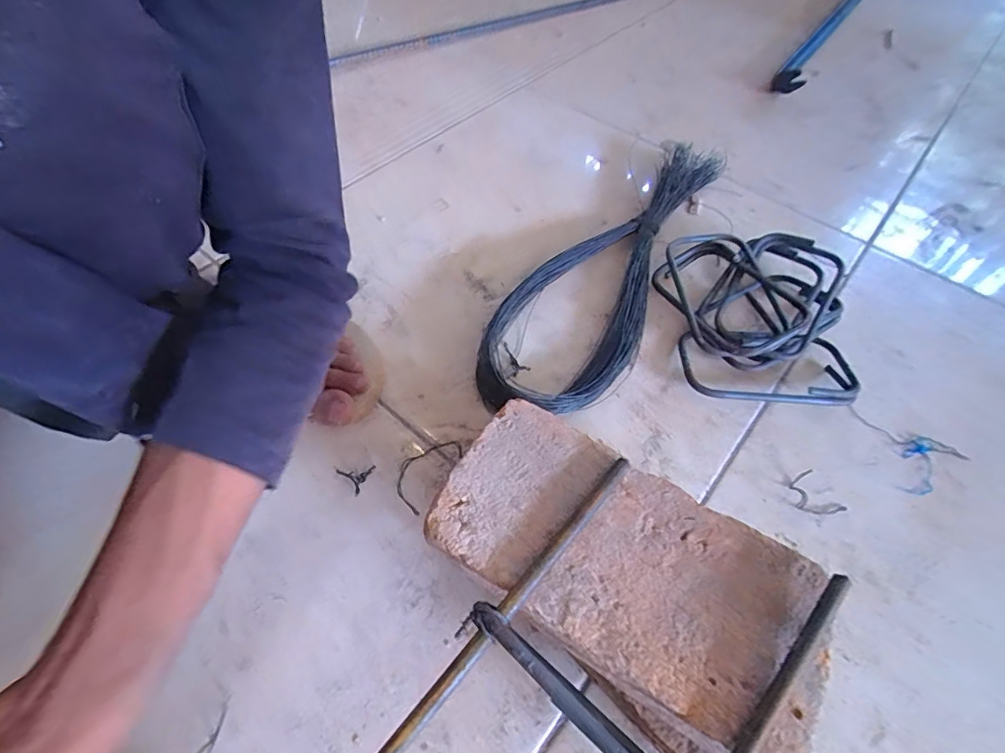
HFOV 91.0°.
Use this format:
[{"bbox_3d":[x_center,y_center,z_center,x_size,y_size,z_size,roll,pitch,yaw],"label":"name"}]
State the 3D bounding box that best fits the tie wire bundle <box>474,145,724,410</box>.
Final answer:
[{"bbox_3d":[0.122,-0.115,0.497,0.126,0.056,0.415,32,60,18],"label":"tie wire bundle"}]

